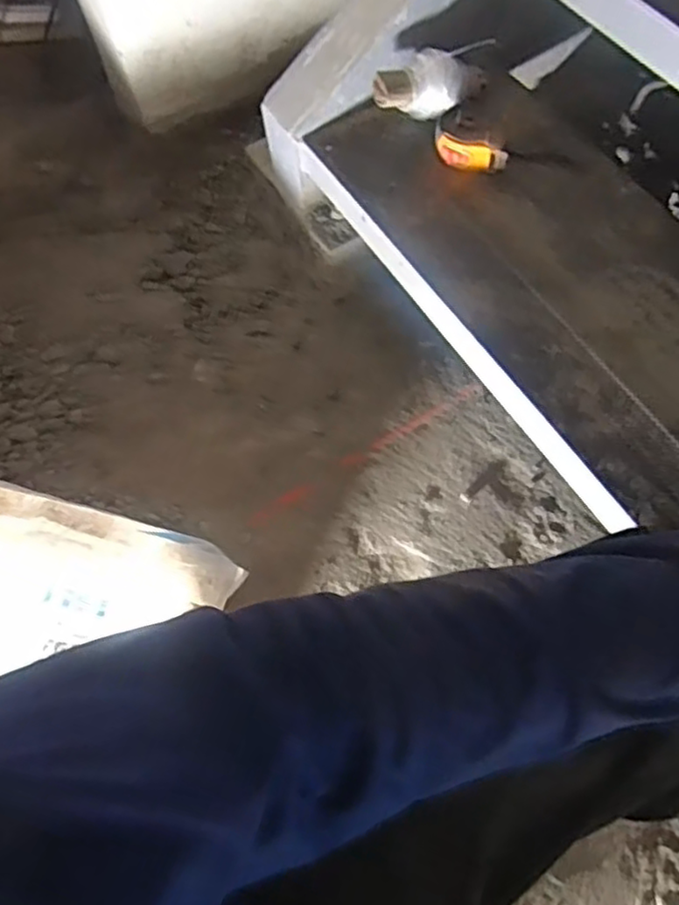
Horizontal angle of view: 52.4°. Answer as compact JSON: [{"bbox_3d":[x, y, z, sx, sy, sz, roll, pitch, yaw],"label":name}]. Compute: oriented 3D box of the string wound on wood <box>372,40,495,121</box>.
[{"bbox_3d":[0.108,-0.437,0.821,0.132,0.075,0.065,2,64,5],"label":"string wound on wood"}]

